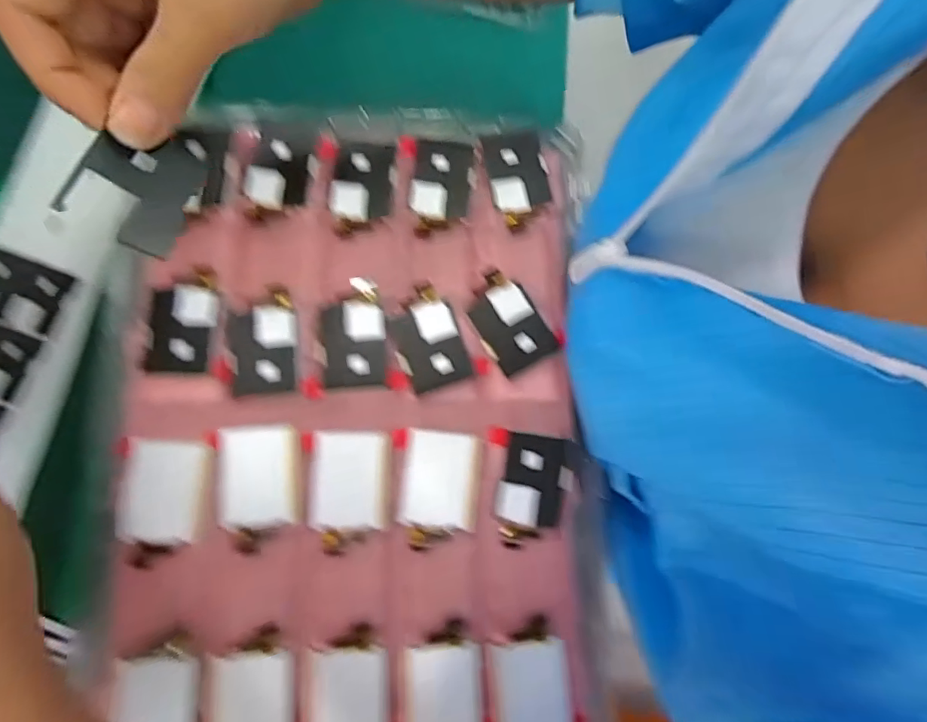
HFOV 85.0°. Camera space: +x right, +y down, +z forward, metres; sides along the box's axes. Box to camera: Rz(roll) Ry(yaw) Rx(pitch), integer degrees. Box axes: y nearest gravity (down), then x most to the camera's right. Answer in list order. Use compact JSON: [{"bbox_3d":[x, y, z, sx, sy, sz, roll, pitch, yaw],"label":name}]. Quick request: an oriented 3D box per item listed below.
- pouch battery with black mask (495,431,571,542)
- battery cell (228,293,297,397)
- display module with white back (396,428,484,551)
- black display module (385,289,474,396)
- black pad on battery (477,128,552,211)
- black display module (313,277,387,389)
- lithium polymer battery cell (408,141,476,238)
[{"bbox_3d":[0.035,0.064,0.259,0.033,0.004,0.051,12,80,-2],"label":"pouch battery with black mask"},{"bbox_3d":[-0.103,-0.009,0.259,0.033,0.004,0.049,-8,81,-5],"label":"battery cell"},{"bbox_3d":[-0.012,0.065,0.257,0.040,0.004,0.057,7,80,-3],"label":"display module with white back"},{"bbox_3d":[-0.019,-0.012,0.267,0.033,0.004,0.052,-20,82,-7],"label":"black display module"},{"bbox_3d":[0.031,-0.109,0.290,0.035,0.007,0.048,-11,81,-6],"label":"black pad on battery"},{"bbox_3d":[-0.059,-0.015,0.264,0.035,0.004,0.056,-6,81,-5],"label":"black display module"},{"bbox_3d":[-0.012,-0.096,0.282,0.034,0.008,0.054,5,80,-3],"label":"lithium polymer battery cell"}]

